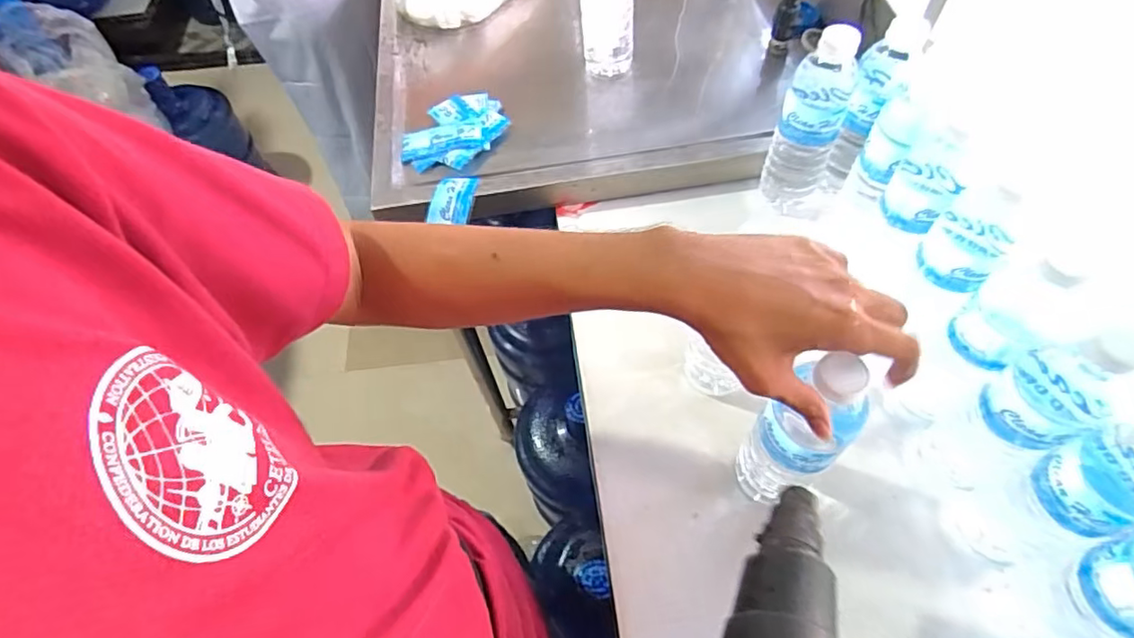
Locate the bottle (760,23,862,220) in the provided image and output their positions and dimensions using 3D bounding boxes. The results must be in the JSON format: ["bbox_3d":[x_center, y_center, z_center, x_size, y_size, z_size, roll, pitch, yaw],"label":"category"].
[{"bbox_3d":[0.256,-0.208,0.616,0.066,0.202,0.083,21,63,16],"label":"bottle"}]

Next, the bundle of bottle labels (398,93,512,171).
[{"bbox_3d":[-0.138,-0.231,0.729,0.100,0.010,0.134,31,66,20],"label":"bundle of bottle labels"}]

